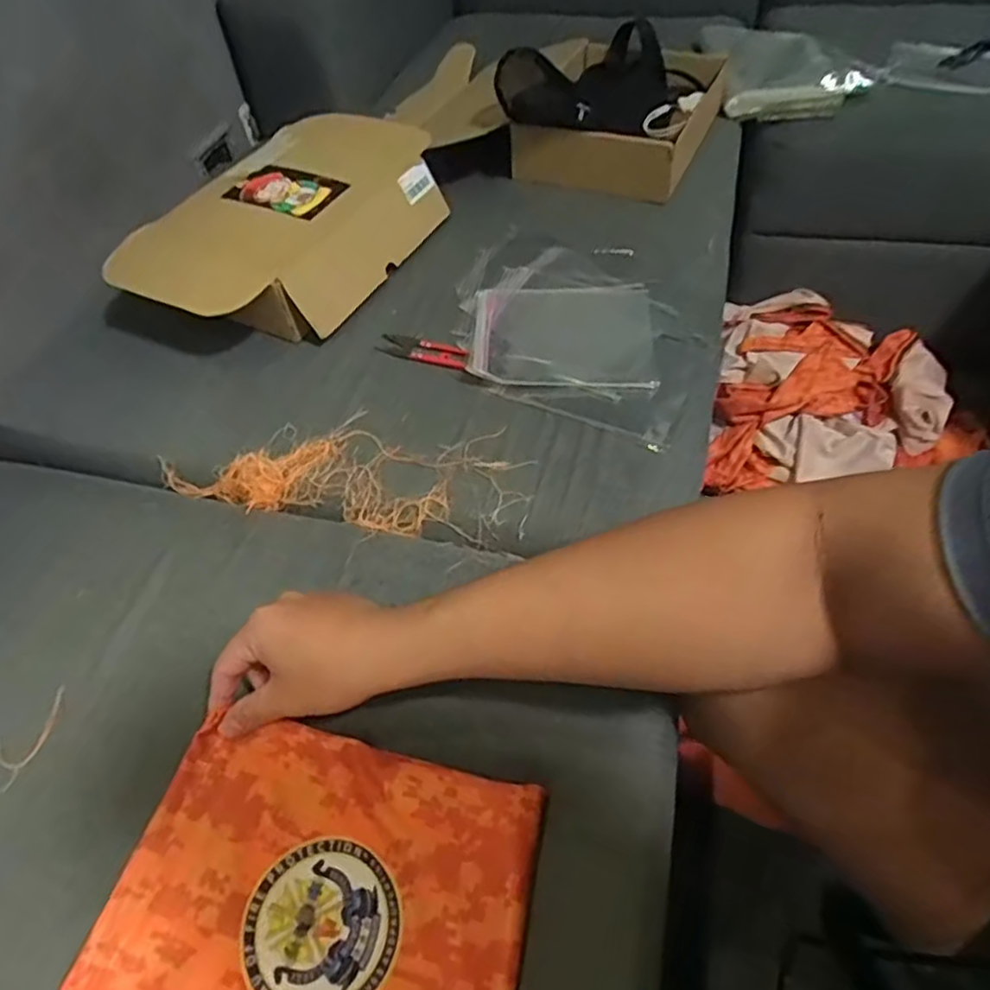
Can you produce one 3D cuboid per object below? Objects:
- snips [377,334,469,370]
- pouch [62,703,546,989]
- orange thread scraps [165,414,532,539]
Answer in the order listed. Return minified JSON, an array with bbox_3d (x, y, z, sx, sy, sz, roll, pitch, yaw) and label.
[{"bbox_3d":[-0.071,-0.146,0.658,0.104,0.009,0.028,19,57,19],"label":"snips"},{"bbox_3d":[-0.106,0.249,0.346,0.225,0.022,0.224,9,54,12],"label":"pouch"},{"bbox_3d":[-0.135,-0.024,0.580,0.316,0.031,0.102,7,54,11],"label":"orange thread scraps"}]

